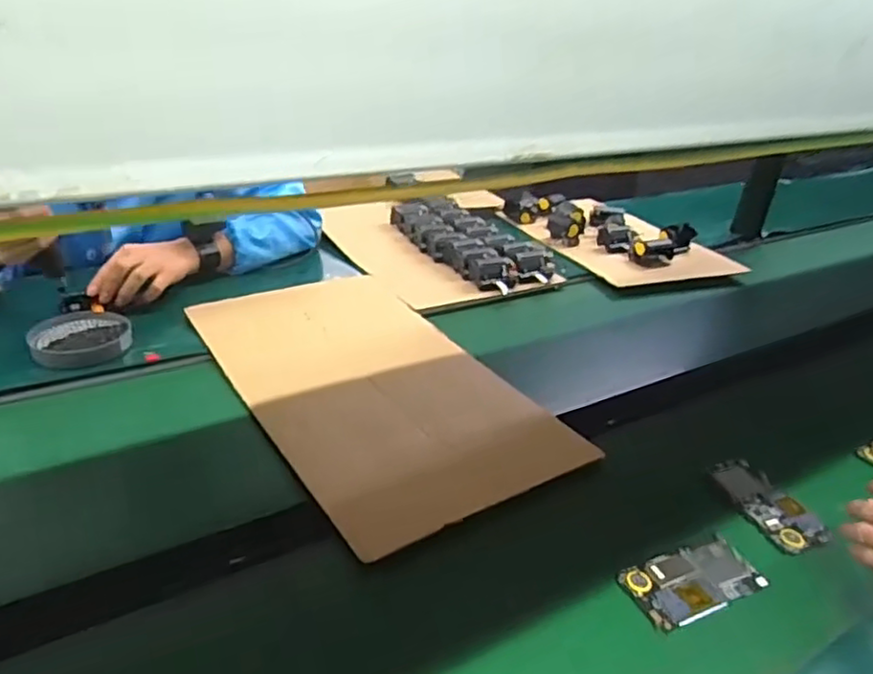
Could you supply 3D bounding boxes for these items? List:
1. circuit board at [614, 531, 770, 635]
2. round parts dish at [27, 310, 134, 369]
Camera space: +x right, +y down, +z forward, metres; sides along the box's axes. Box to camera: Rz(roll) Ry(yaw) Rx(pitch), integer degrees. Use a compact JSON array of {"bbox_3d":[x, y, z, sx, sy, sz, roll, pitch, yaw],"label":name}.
[{"bbox_3d":[0.230,0.214,0.587,0.127,0.008,0.067,-9,32,-24],"label":"circuit board"},{"bbox_3d":[-0.448,0.000,0.840,0.112,0.023,0.112,-13,34,-29],"label":"round parts dish"}]

